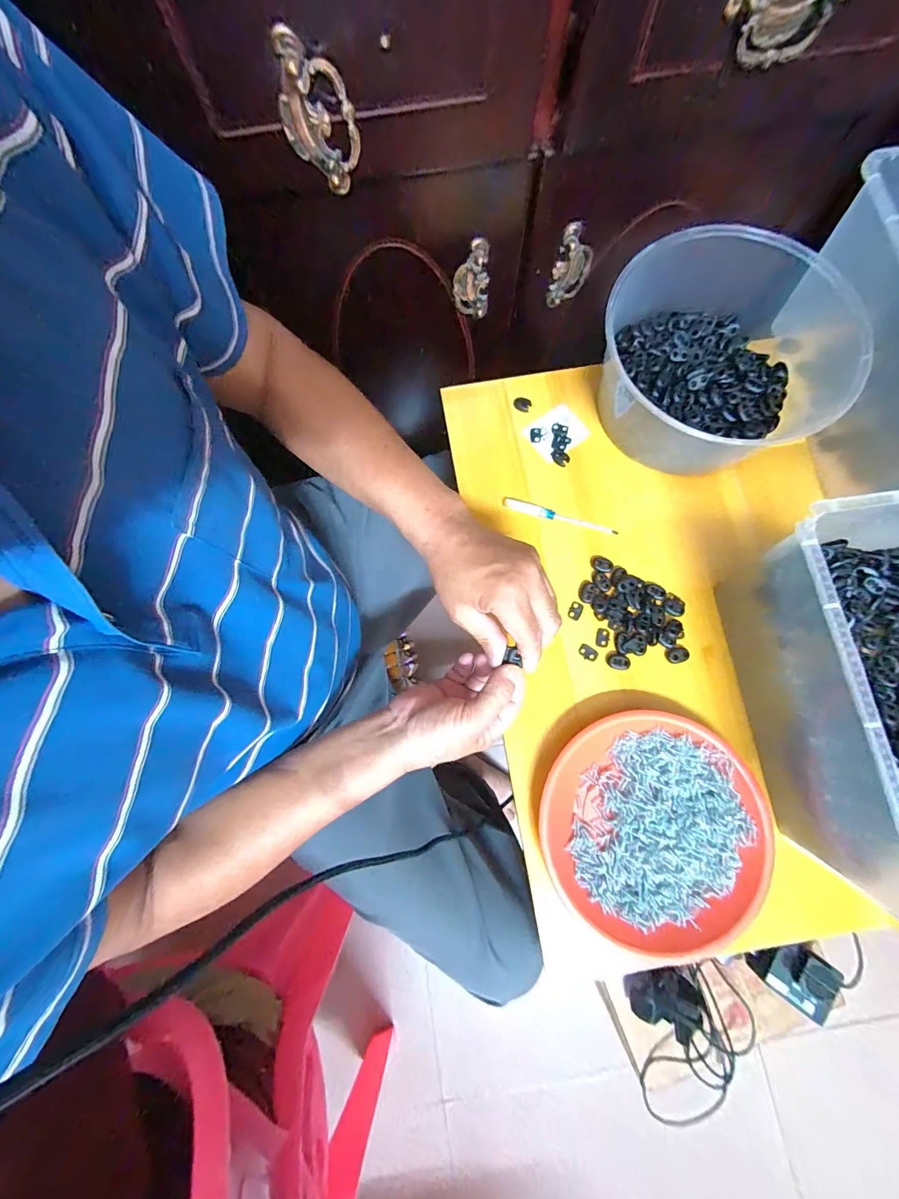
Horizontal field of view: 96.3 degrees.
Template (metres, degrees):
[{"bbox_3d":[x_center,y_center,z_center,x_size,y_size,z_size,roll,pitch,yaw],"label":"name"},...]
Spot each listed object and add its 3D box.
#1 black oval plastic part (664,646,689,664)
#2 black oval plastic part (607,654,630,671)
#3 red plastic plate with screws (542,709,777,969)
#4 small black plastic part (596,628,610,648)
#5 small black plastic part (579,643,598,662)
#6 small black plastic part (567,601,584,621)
[{"bbox_3d":[0.225,0.055,0.397,0.021,0.006,0.017,-6,79,-1],"label":"black oval plastic part"},{"bbox_3d":[0.167,0.061,0.396,0.022,0.004,0.015,16,79,3],"label":"black oval plastic part"},{"bbox_3d":[0.184,0.202,0.360,0.183,0.025,0.188,0,79,0],"label":"red plastic plate with screws"},{"bbox_3d":[0.154,0.038,0.404,0.012,0.004,0.018,16,79,3],"label":"small black plastic part"},{"bbox_3d":[0.139,0.053,0.403,0.019,0.004,0.013,32,81,6],"label":"small black plastic part"},{"bbox_3d":[0.129,0.012,0.412,0.013,0.004,0.019,26,80,5],"label":"small black plastic part"}]

